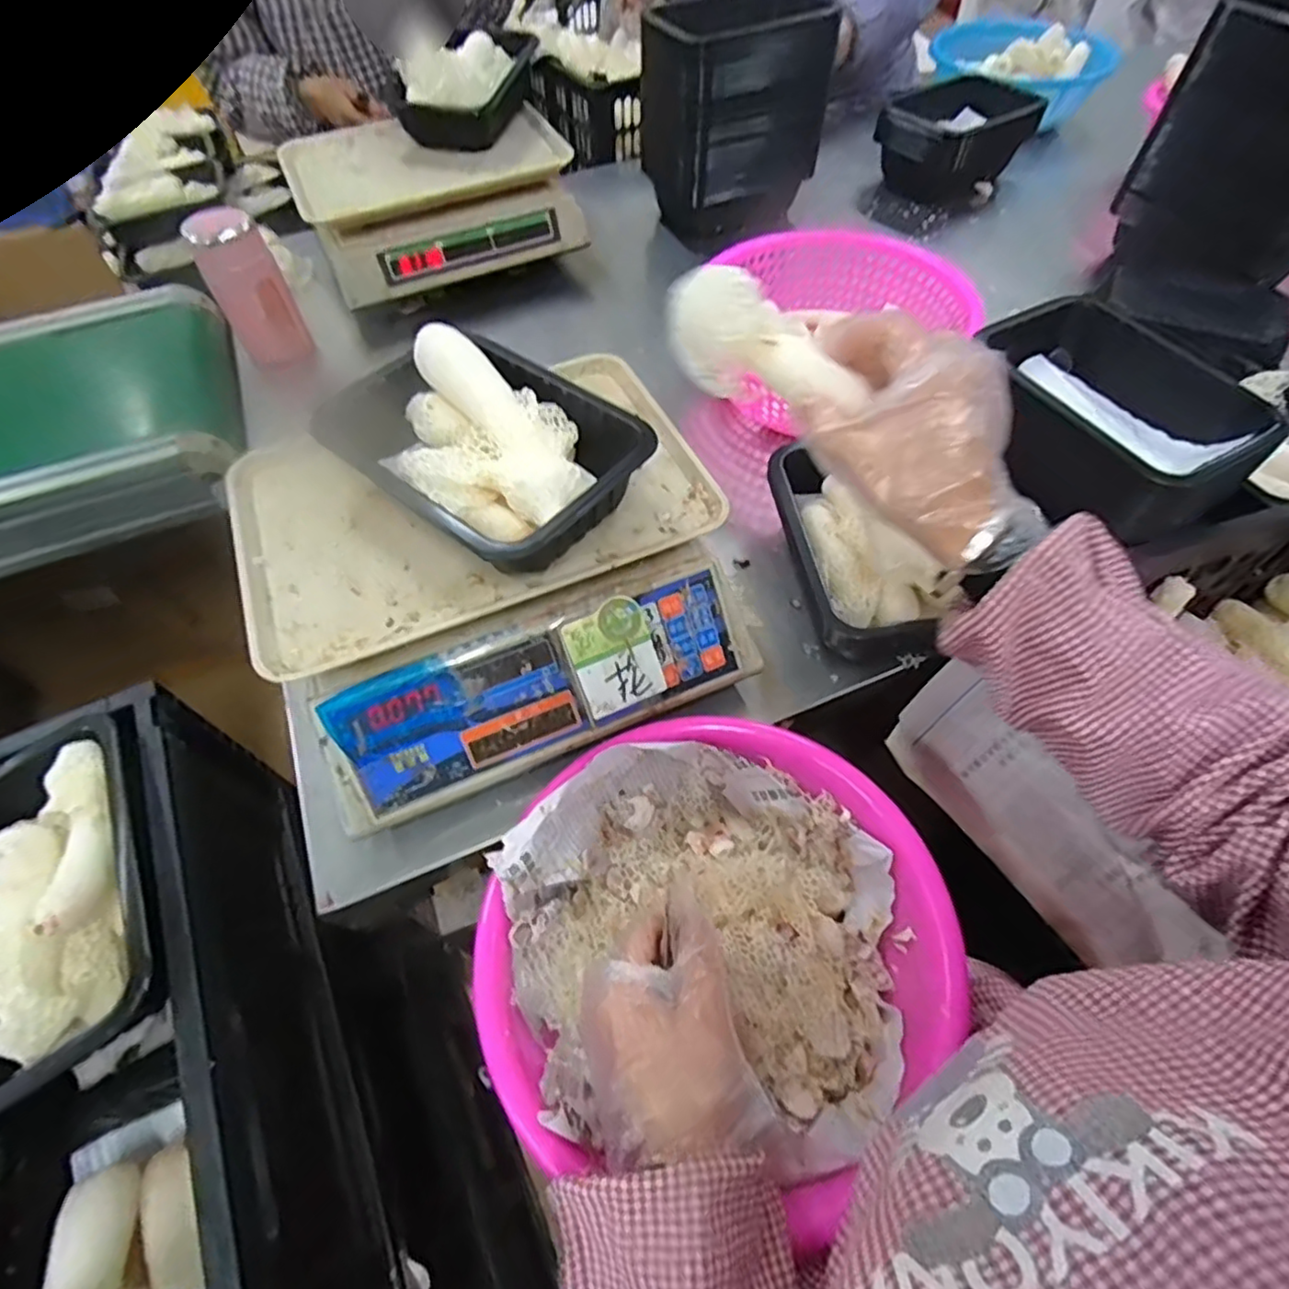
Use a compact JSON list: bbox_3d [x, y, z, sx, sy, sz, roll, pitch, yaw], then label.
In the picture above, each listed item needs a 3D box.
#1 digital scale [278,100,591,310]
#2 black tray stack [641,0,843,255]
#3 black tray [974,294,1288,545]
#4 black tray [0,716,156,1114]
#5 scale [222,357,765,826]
[{"bbox_3d":[-0.261,-0.566,0.831,0.331,0.113,0.219,-21,59,-12],"label":"digital scale"},{"bbox_3d":[0.121,-0.707,0.876,0.228,0.236,0.142,-15,58,-8],"label":"black tray stack"},{"bbox_3d":[0.407,-0.213,0.576,0.163,0.080,0.205,-26,60,-15],"label":"black tray"},{"bbox_3d":[-0.380,0.165,0.405,0.142,0.052,0.219,-24,60,-14],"label":"black tray"},{"bbox_3d":[-0.116,-0.065,0.511,0.334,0.100,0.299,-22,59,-12],"label":"scale"}]

